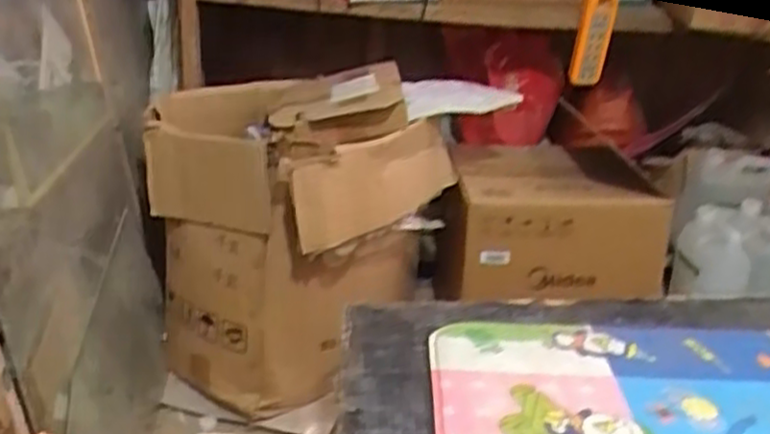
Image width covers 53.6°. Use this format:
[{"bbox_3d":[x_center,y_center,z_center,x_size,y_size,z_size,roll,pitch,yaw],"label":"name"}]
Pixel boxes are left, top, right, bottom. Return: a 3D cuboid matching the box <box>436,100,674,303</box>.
[{"bbox_3d":[0.320,-0.007,1.494,0.389,0.180,0.343,4,23,1],"label":"box"}]

